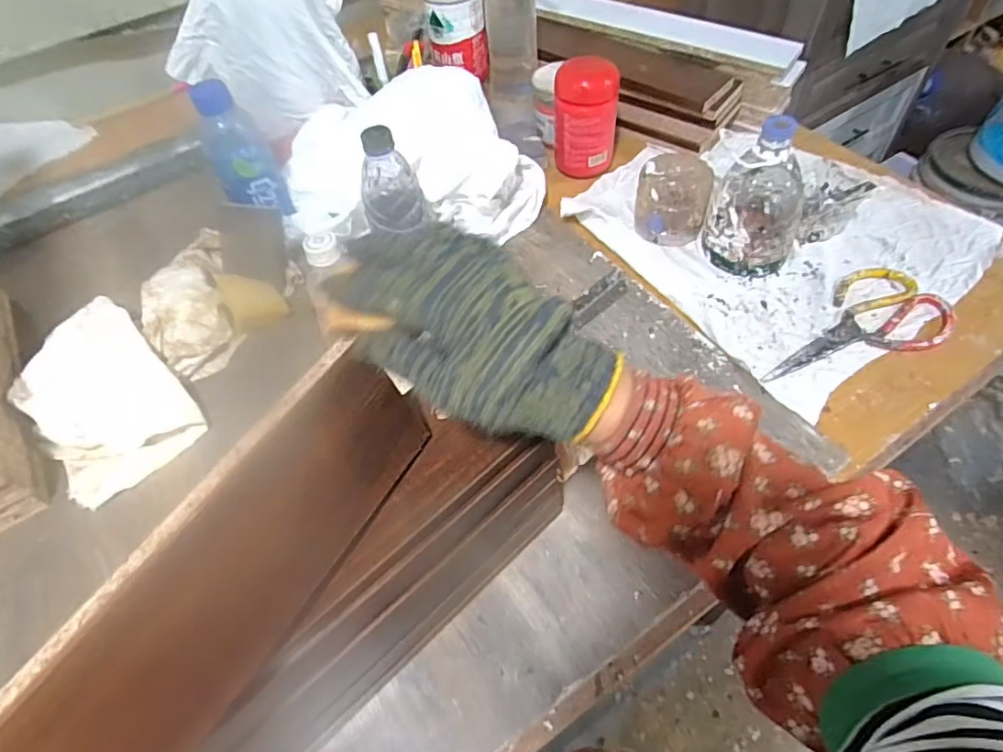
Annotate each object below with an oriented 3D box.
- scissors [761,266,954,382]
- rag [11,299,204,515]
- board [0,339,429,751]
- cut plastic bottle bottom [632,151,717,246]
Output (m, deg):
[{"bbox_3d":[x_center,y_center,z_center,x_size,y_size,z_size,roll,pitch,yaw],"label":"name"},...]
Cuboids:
[{"bbox_3d":[0.384,-0.043,0.626,0.250,0.012,0.114,-31,63,-22],"label":"scissors"},{"bbox_3d":[-0.427,0.020,0.612,0.141,0.067,0.213,-39,59,-21],"label":"rag"},{"bbox_3d":[-0.151,0.134,0.252,0.014,0.085,0.347,3,46,41],"label":"board"},{"bbox_3d":[0.214,-0.227,0.721,0.084,0.073,0.088,12,56,15],"label":"cut plastic bottle bottom"}]

